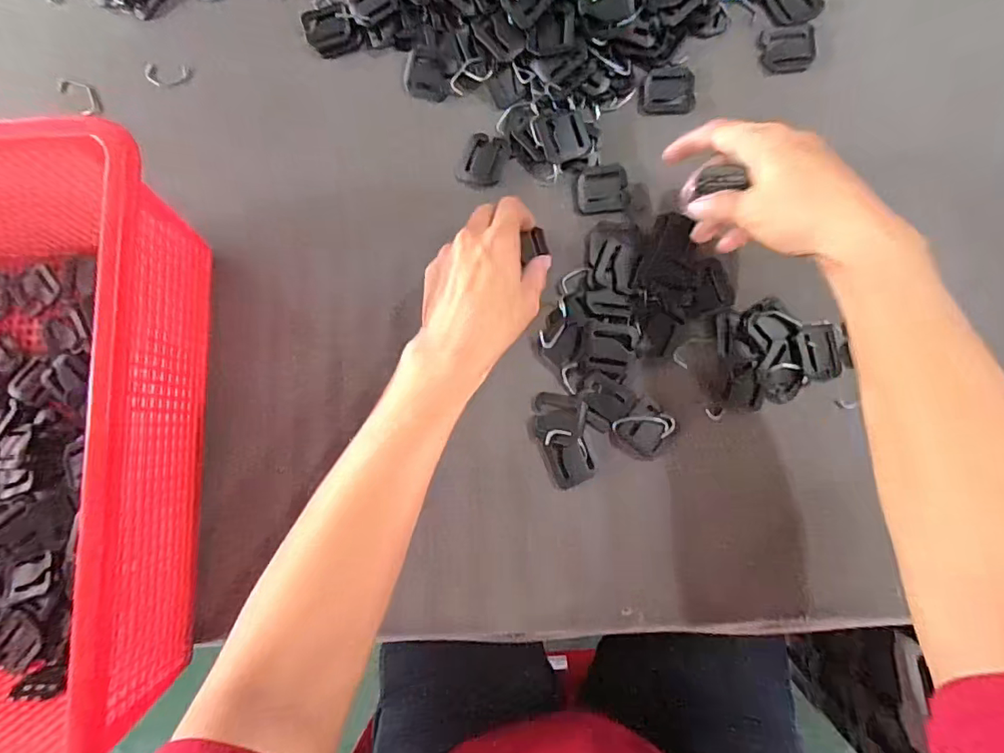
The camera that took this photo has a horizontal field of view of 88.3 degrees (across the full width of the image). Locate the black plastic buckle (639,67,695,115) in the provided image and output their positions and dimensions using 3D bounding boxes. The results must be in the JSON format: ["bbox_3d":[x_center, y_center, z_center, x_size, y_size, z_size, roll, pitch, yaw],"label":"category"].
[{"bbox_3d":[0.124,-0.216,0.390,0.041,0.004,0.033,-2,84,5],"label":"black plastic buckle"}]

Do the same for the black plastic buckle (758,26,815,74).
[{"bbox_3d":[0.214,-0.246,0.389,0.040,0.006,0.032,-6,84,5],"label":"black plastic buckle"}]

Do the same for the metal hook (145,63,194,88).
[{"bbox_3d":[-0.277,-0.249,0.429,0.041,0.005,0.023,4,84,6],"label":"metal hook"}]

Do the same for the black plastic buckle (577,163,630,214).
[{"bbox_3d":[0.075,-0.139,0.383,0.038,0.006,0.033,-8,84,5],"label":"black plastic buckle"}]

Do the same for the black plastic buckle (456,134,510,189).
[{"bbox_3d":[-0.014,-0.164,0.392,0.033,0.004,0.042,21,87,7],"label":"black plastic buckle"}]

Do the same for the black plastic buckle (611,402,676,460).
[{"bbox_3d":[0.099,0.037,0.367,0.035,0.004,0.039,35,89,8],"label":"black plastic buckle"}]

